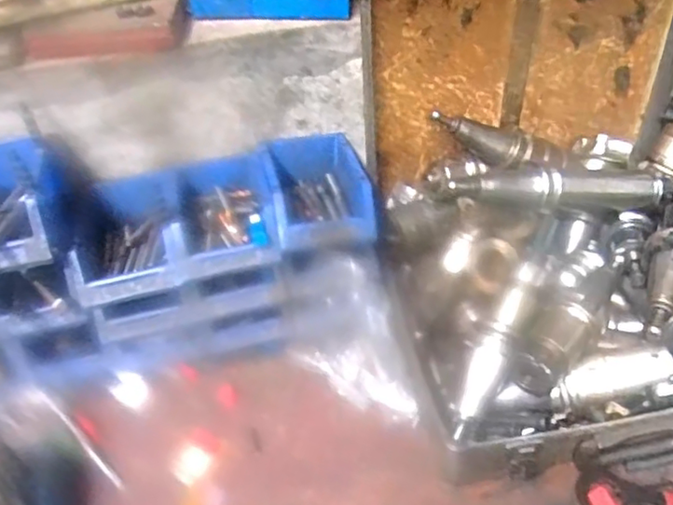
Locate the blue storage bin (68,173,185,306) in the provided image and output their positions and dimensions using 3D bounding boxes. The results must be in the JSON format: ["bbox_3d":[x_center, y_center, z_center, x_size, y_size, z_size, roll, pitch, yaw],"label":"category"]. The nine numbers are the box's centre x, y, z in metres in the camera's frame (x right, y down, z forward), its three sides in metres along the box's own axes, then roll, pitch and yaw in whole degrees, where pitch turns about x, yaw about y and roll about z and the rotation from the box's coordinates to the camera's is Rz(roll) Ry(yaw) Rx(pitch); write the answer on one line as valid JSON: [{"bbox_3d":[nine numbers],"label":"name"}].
[{"bbox_3d":[-0.228,-0.018,0.677,0.119,0.072,0.147,-12,45,-7],"label":"blue storage bin"}]

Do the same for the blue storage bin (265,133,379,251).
[{"bbox_3d":[-0.018,-0.070,0.696,0.112,0.061,0.146,-10,45,-5],"label":"blue storage bin"}]

